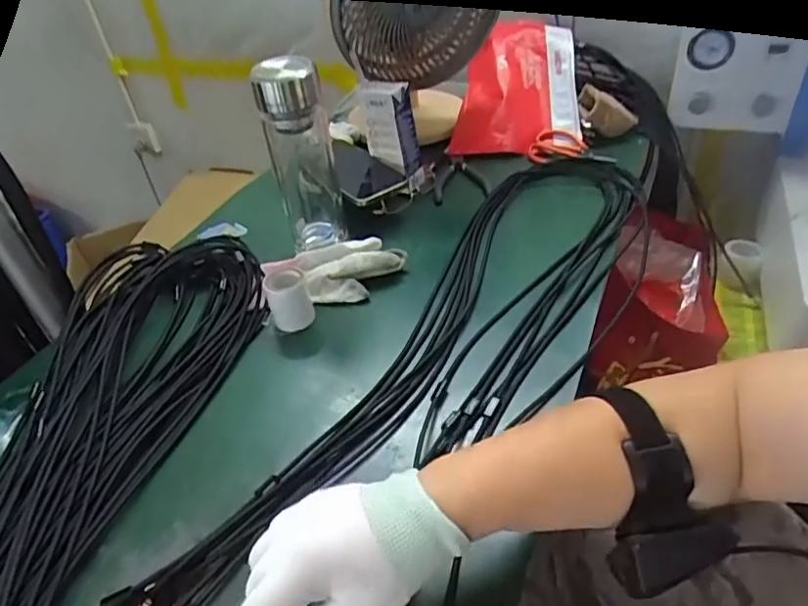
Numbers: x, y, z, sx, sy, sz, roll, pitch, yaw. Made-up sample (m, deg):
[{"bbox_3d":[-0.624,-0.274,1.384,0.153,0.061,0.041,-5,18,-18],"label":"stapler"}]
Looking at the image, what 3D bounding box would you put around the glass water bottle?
[{"bbox_3d":[-0.110,-0.155,0.621,0.064,0.207,0.061,-15,40,-9],"label":"glass water bottle"}]

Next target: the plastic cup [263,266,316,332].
[{"bbox_3d":[-0.114,-0.004,0.566,0.041,0.044,0.042,-18,40,-12],"label":"plastic cup"}]

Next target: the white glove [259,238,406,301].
[{"bbox_3d":[-0.076,-0.037,0.617,0.149,0.030,0.084,-3,40,6],"label":"white glove"}]

